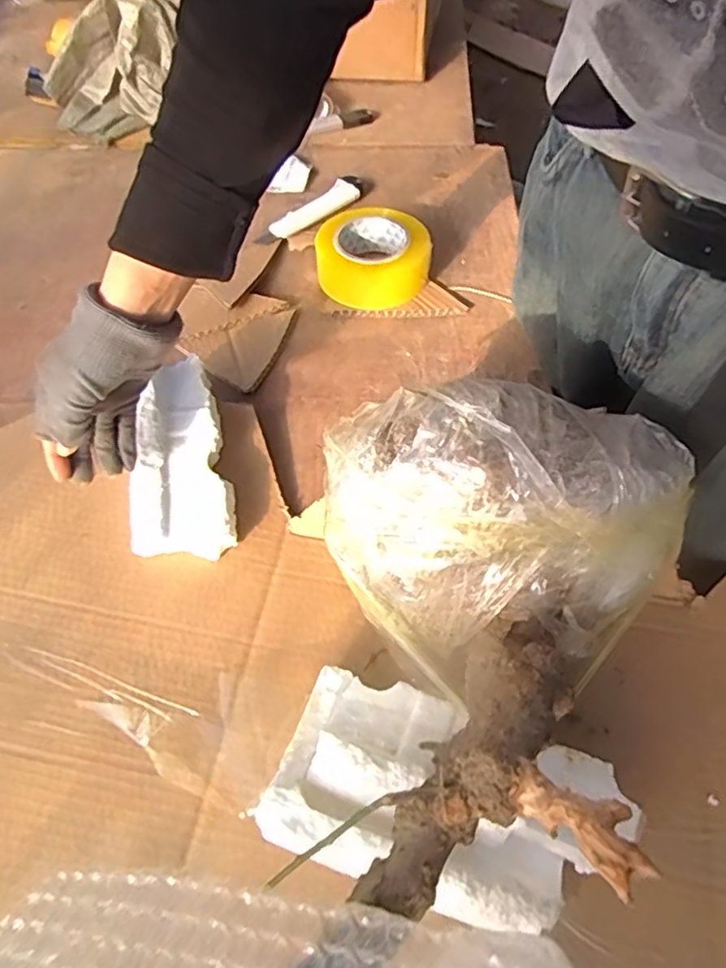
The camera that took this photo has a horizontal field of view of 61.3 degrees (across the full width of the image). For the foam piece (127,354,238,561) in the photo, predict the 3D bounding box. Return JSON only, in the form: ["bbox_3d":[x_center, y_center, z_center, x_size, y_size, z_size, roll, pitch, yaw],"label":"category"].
[{"bbox_3d":[-0.157,-0.028,0.521,0.078,0.026,0.178,-8,66,-3],"label":"foam piece"}]

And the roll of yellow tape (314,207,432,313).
[{"bbox_3d":[0.009,-0.249,0.679,0.119,0.060,0.118,-1,55,2],"label":"roll of yellow tape"}]

